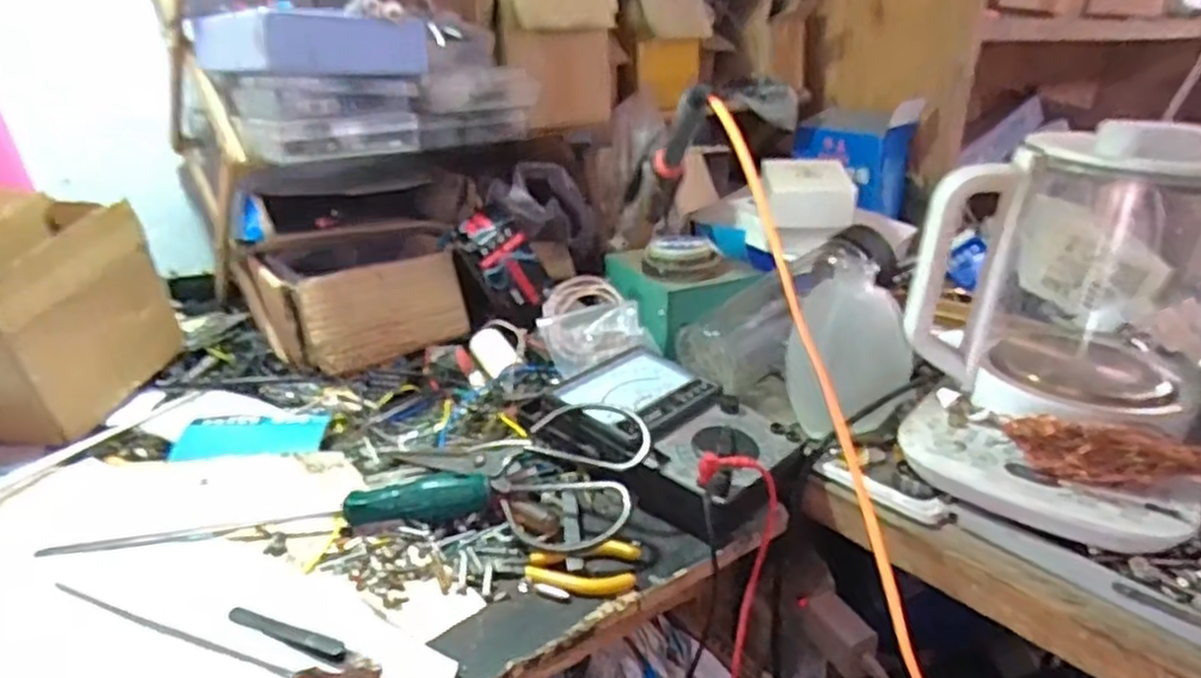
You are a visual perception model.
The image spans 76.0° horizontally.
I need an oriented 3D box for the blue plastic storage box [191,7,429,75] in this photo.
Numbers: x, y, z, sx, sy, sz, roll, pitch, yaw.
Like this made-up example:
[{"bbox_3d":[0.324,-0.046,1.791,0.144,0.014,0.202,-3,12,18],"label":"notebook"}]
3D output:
[{"bbox_3d":[-0.251,-0.250,0.641,0.132,0.045,0.193,-19,31,-36],"label":"blue plastic storage box"}]

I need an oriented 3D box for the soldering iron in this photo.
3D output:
[{"bbox_3d":[0.059,-0.146,0.658,0.024,0.019,0.247,-2,-16,-4],"label":"soldering iron"}]

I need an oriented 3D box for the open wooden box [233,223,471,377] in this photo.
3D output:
[{"bbox_3d":[-0.230,-0.043,0.724,0.178,0.087,0.137,-12,27,-25],"label":"open wooden box"}]

